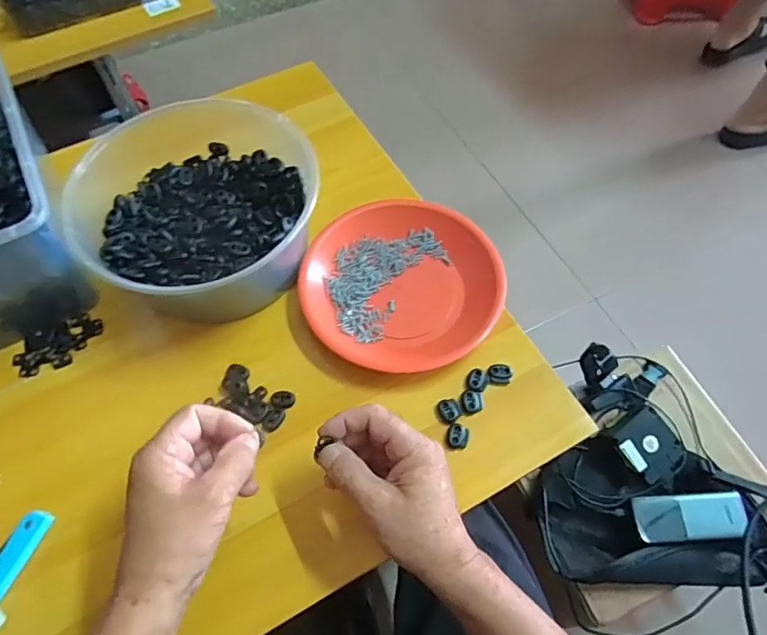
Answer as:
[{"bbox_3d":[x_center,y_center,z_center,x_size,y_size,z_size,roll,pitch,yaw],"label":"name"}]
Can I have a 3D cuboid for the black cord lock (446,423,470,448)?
[{"bbox_3d":[0.064,0.102,0.449,0.018,0.006,0.021,6,61,4],"label":"black cord lock"}]

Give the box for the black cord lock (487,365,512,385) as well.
[{"bbox_3d":[0.106,0.051,0.475,0.021,0.005,0.018,5,61,3],"label":"black cord lock"}]

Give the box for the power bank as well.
[{"bbox_3d":[0.369,0.239,0.627,0.122,0.028,0.054,-10,60,10],"label":"power bank"}]

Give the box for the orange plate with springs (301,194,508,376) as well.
[{"bbox_3d":[0.018,-0.033,0.510,0.182,0.031,0.173,0,61,1],"label":"orange plate with springs"}]

